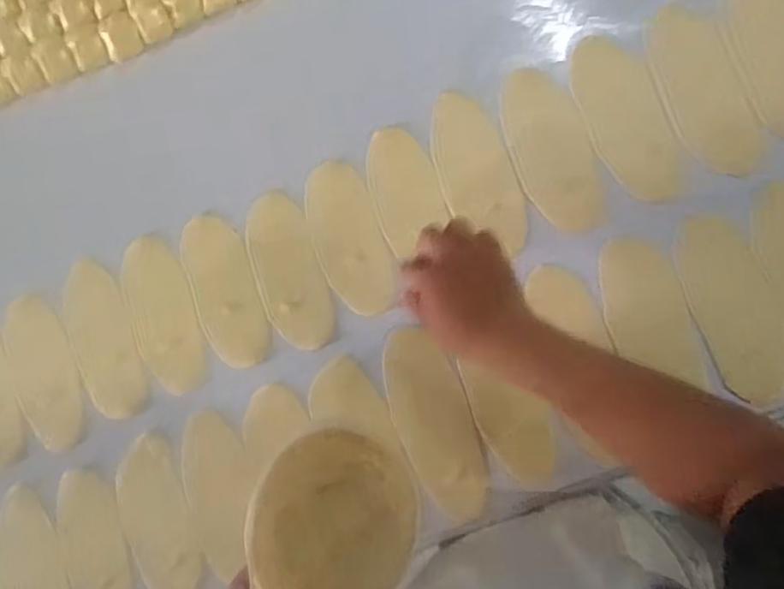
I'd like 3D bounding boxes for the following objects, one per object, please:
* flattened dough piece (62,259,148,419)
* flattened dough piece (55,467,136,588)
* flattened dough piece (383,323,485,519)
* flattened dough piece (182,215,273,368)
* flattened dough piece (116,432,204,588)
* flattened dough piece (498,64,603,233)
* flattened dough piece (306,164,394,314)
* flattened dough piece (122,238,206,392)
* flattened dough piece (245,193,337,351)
[{"bbox_3d":[-0.334,0.051,0.736,0.073,0.012,0.184,-25,84,6],"label":"flattened dough piece"},{"bbox_3d":[-0.333,0.285,0.715,0.074,0.011,0.175,-20,84,7],"label":"flattened dough piece"},{"bbox_3d":[0.044,0.134,0.669,0.077,0.011,0.199,-19,84,7],"label":"flattened dough piece"},{"bbox_3d":[-0.187,-0.005,0.717,0.074,0.004,0.174,-20,84,7],"label":"flattened dough piece"},{"bbox_3d":[-0.260,0.254,0.703,0.079,0.007,0.186,-19,84,7],"label":"flattened dough piece"},{"bbox_3d":[0.165,-0.154,0.673,0.078,0.004,0.185,-21,84,7],"label":"flattened dough piece"},{"bbox_3d":[-0.048,-0.061,0.697,0.072,0.005,0.170,-20,84,7],"label":"flattened dough piece"},{"bbox_3d":[-0.261,0.022,0.726,0.076,0.009,0.181,-21,84,7],"label":"flattened dough piece"},{"bbox_3d":[-0.115,-0.026,0.708,0.073,0.008,0.177,-21,84,7],"label":"flattened dough piece"}]

